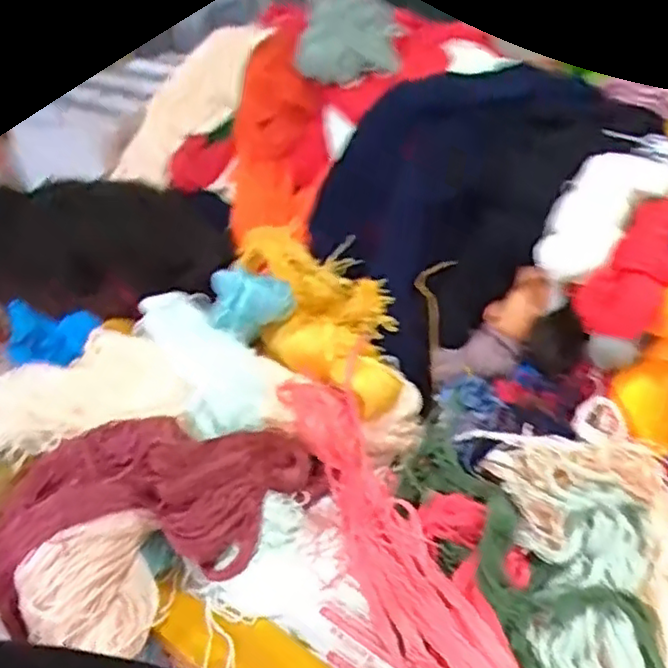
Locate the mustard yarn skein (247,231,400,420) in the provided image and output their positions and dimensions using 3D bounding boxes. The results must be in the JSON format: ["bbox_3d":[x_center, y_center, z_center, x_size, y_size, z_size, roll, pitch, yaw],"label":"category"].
[{"bbox_3d":[-0.027,-0.030,0.756,0.122,0.072,0.311,-17,36,-18],"label":"mustard yarn skein"}]

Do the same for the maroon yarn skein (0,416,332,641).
[{"bbox_3d":[-0.151,0.133,0.582,0.295,0.106,0.117,-9,34,-8],"label":"maroon yarn skein"}]

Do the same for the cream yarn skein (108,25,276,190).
[{"bbox_3d":[-0.201,-0.303,0.948,0.290,0.072,0.088,-45,34,13],"label":"cream yarn skein"}]

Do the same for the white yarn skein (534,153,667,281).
[{"bbox_3d":[0.289,-0.137,0.668,0.253,0.055,0.087,-39,44,-14],"label":"white yarn skein"}]

